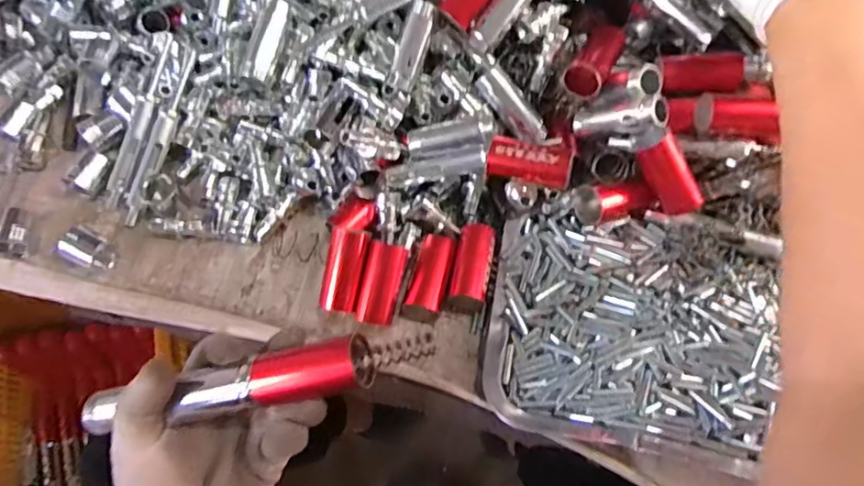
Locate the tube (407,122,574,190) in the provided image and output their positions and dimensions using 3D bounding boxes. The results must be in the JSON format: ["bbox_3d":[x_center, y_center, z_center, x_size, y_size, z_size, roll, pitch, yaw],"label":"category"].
[{"bbox_3d":[0.043,-0.065,0.452,0.124,0.043,0.040,11,64,22],"label":"tube"}]

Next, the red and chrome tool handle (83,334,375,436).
[{"bbox_3d":[-0.121,0.084,0.332,0.182,0.023,0.026,-14,64,10],"label":"red and chrome tool handle"}]

